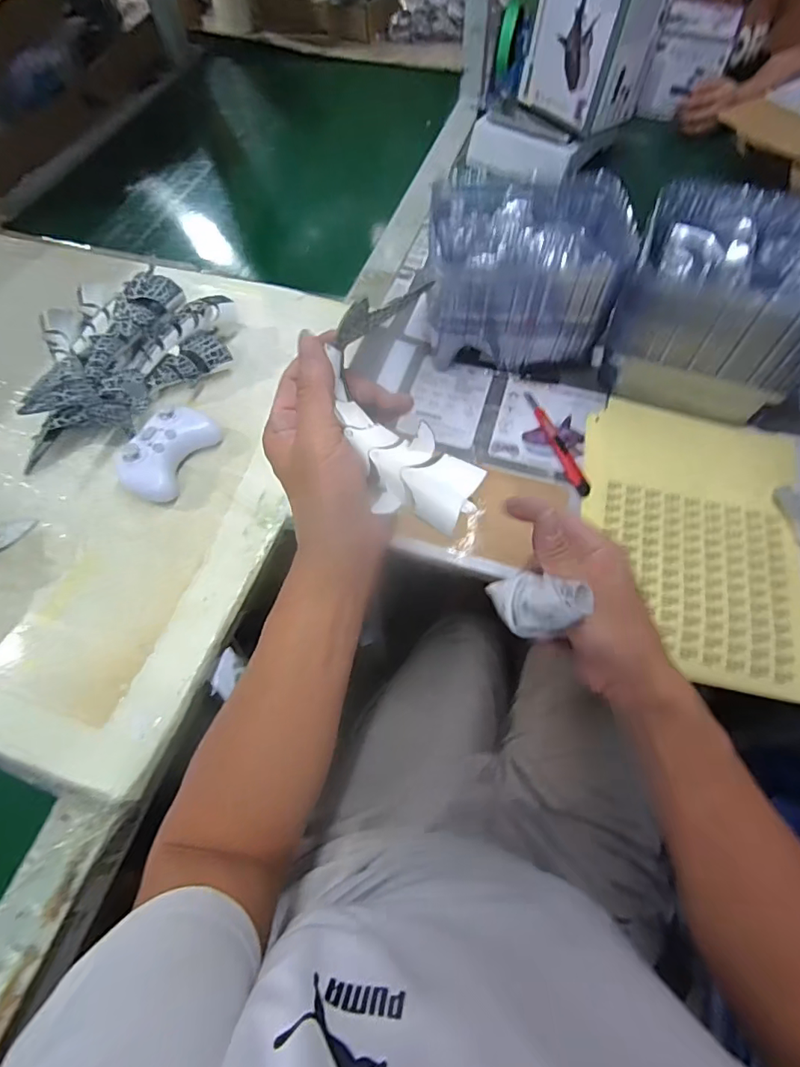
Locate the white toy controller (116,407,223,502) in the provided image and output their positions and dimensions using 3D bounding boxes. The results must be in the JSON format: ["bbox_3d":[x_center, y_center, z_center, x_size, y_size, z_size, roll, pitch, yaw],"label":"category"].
[{"bbox_3d":[-0.244,-0.088,0.530,0.061,0.045,0.114,30,66,16],"label":"white toy controller"}]

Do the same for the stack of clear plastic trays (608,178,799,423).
[{"bbox_3d":[0.352,-0.248,0.552,0.205,0.163,0.173,19,64,11],"label":"stack of clear plastic trays"}]

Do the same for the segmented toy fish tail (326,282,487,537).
[{"bbox_3d":[0.008,-0.073,0.304,0.074,0.040,0.145,-23,94,-12],"label":"segmented toy fish tail"}]

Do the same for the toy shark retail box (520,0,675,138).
[{"bbox_3d":[0.275,-0.709,0.694,0.110,0.225,0.147,-32,66,-15],"label":"toy shark retail box"}]

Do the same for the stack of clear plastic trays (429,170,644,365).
[{"bbox_3d":[0.140,-0.304,0.592,0.208,0.145,0.171,2,62,2],"label":"stack of clear plastic trays"}]

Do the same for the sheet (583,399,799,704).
[{"bbox_3d":[0.300,-0.013,0.514,0.217,0.009,0.315,15,63,9],"label":"sheet"}]

